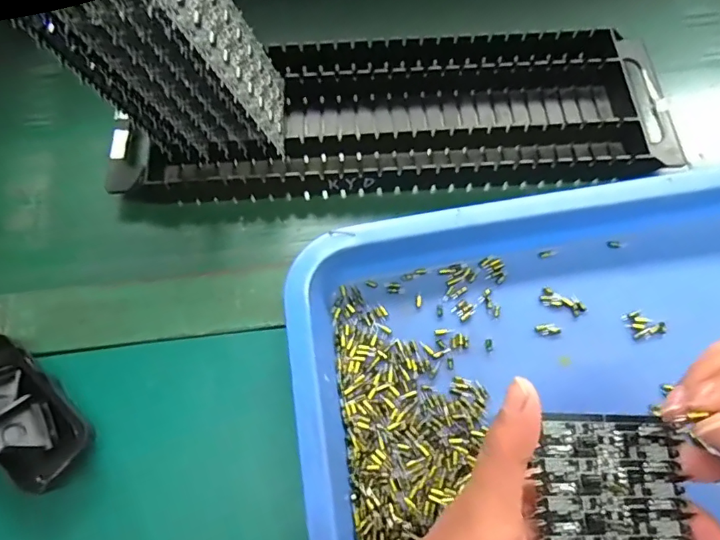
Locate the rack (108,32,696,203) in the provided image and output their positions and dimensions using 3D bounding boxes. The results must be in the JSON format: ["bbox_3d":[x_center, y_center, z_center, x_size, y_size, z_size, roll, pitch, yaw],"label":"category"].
[{"bbox_3d":[0.029,-0.140,0.428,0.457,0.031,0.154,-4,67,0],"label":"rack"}]

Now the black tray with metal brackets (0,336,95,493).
[{"bbox_3d":[-0.230,0.093,0.335,0.110,0.028,0.050,39,73,16],"label":"black tray with metal brackets"}]

